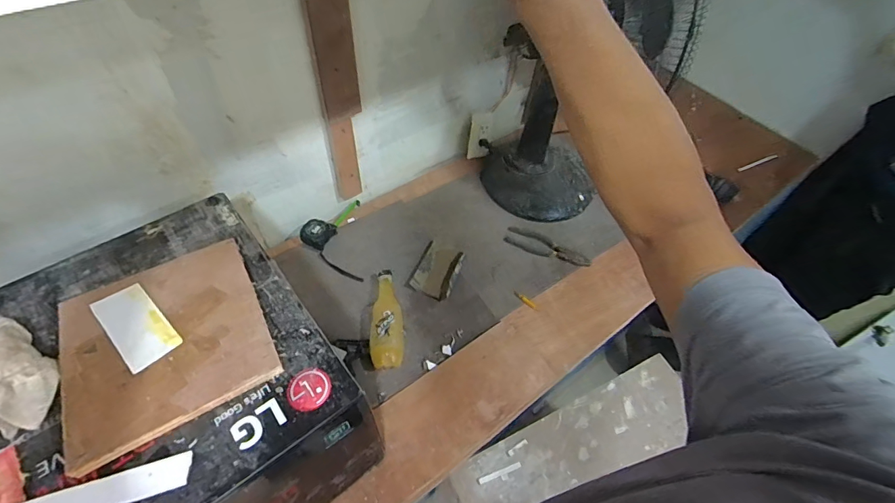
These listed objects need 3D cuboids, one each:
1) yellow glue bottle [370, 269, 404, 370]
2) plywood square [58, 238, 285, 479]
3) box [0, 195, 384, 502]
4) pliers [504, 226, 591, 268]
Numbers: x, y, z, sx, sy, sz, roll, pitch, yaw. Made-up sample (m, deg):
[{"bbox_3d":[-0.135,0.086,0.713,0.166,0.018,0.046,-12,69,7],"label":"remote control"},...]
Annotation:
[{"bbox_3d":[-0.123,0.134,0.859,0.062,0.053,0.215,-1,56,-6],"label":"yellow glue bottle"},{"bbox_3d":[-0.334,0.096,0.494,0.212,0.018,0.222,-27,62,-21],"label":"plywood square"},{"bbox_3d":[-0.430,0.231,0.548,0.522,0.269,0.430,-32,64,-24],"label":"box"},{"bbox_3d":[0.242,-0.012,1.014,0.202,0.012,0.063,21,56,9],"label":"pliers"}]

